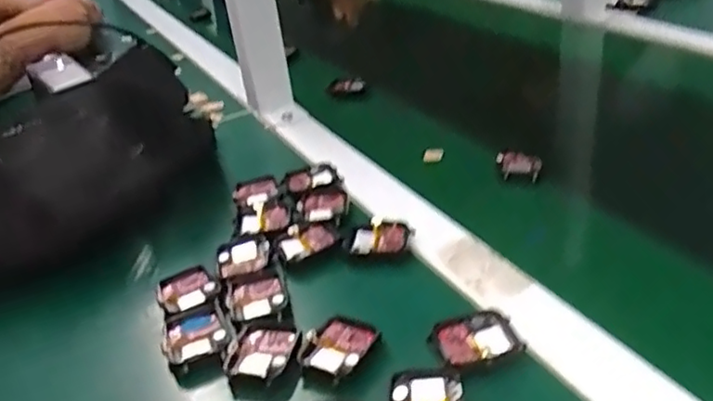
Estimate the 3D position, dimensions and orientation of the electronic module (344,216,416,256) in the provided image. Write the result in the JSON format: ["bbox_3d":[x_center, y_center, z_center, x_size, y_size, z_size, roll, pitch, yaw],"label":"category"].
[{"bbox_3d":[0.015,0.024,0.457,0.047,0.010,0.031,-5,31,5],"label":"electronic module"}]

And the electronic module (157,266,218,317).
[{"bbox_3d":[-0.111,0.059,0.431,0.036,0.009,0.038,-20,32,-19],"label":"electronic module"}]

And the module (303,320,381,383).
[{"bbox_3d":[-0.010,0.082,0.368,0.036,0.007,0.038,15,37,34],"label":"module"}]

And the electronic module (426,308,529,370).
[{"bbox_3d":[0.066,0.076,0.360,0.045,0.007,0.035,-13,31,-10],"label":"electronic module"}]

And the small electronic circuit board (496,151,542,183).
[{"bbox_3d":[0.129,-0.028,0.526,0.036,0.013,0.028,6,33,22],"label":"small electronic circuit board"}]

